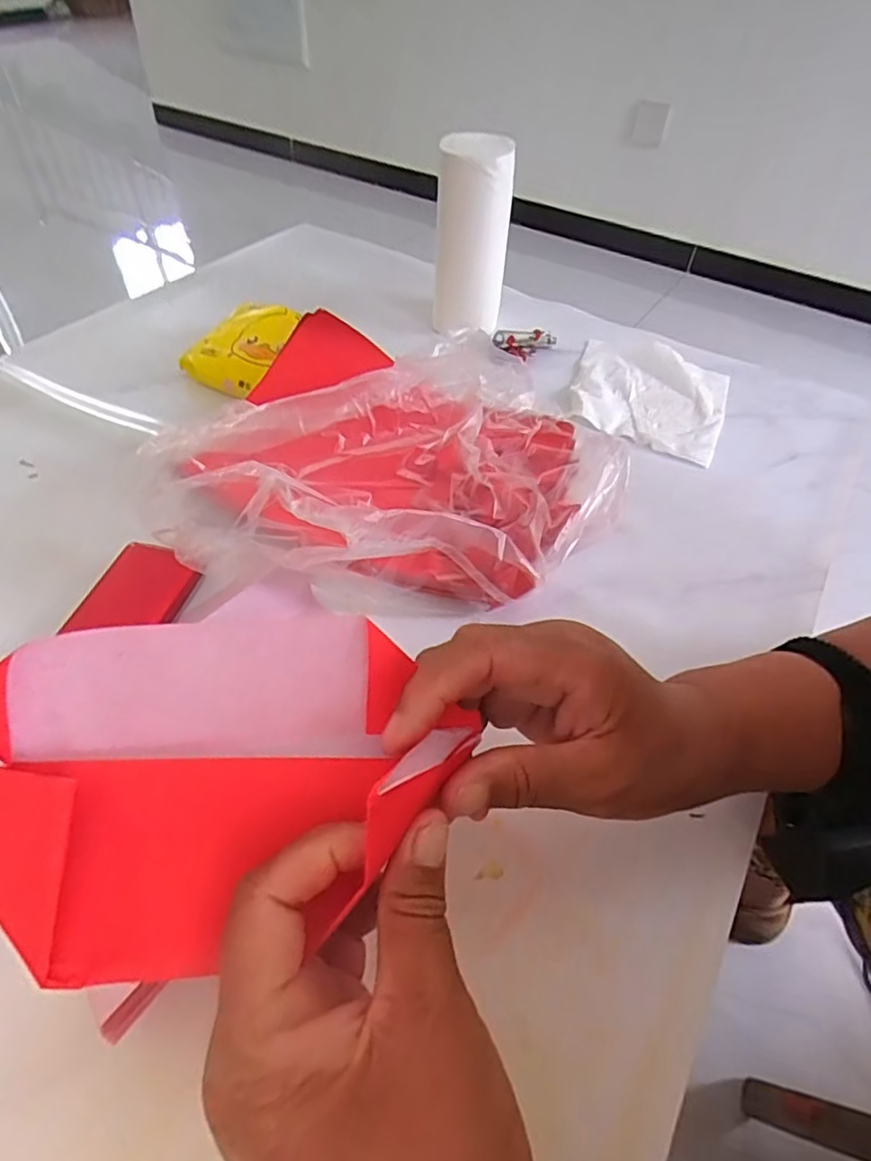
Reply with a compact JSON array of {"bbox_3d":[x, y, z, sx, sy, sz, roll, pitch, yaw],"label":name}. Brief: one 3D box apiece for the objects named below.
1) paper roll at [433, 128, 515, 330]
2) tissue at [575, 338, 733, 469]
[{"bbox_3d":[0.031,-0.290,0.530,0.060,0.155,0.047,3,49,-2],"label":"paper roll"},{"bbox_3d":[0.180,-0.159,0.522,0.127,0.022,0.125,21,52,14],"label":"tissue"}]

